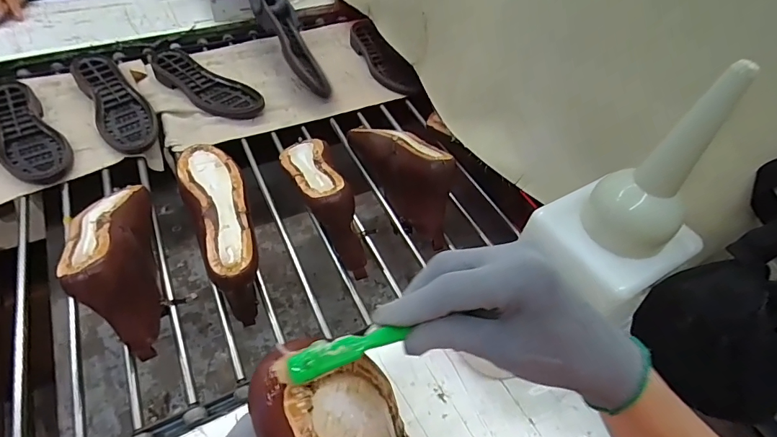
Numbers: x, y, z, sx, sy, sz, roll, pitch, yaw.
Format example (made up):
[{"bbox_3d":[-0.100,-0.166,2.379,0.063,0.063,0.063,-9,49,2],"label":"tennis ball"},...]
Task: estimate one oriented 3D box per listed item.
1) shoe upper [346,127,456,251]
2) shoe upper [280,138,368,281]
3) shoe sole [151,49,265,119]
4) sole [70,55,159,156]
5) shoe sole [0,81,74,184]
[{"bbox_3d":[0.032,-0.089,0.697,0.080,0.121,0.260,-21,57,-20],"label":"shoe upper"},{"bbox_3d":[-0.101,-0.038,0.646,0.076,0.121,0.257,-14,55,-16],"label":"shoe upper"},{"bbox_3d":[-0.364,-0.260,0.849,0.257,0.031,0.078,30,55,16],"label":"shoe sole"},{"bbox_3d":[-0.502,-0.219,0.792,0.089,0.033,0.253,-28,60,-24],"label":"sole"},{"bbox_3d":[-0.620,-0.148,0.729,0.091,0.027,0.252,-34,63,-27],"label":"shoe sole"}]

